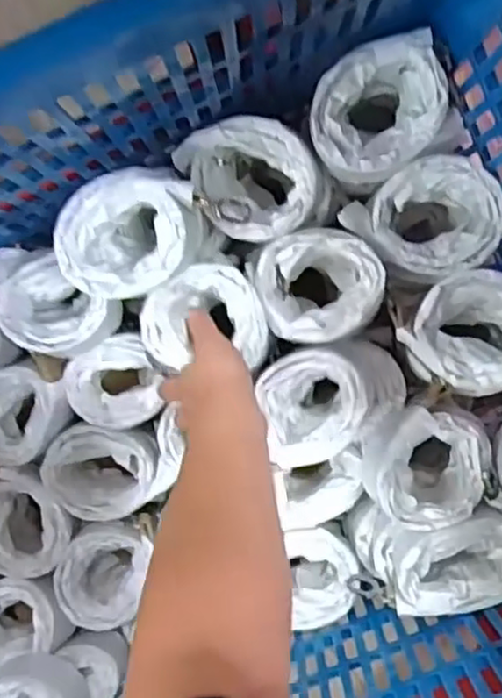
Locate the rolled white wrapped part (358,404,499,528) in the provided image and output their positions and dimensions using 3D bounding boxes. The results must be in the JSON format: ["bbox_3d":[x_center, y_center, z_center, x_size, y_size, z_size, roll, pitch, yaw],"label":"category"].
[{"bbox_3d":[0.144,0.093,0.600,0.090,0.090,0.091,0,93,-2],"label":"rolled white wrapped part"}]

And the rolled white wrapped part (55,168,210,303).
[{"bbox_3d":[-0.093,-0.091,0.549,0.109,0.096,0.096,-34,94,0],"label":"rolled white wrapped part"}]

